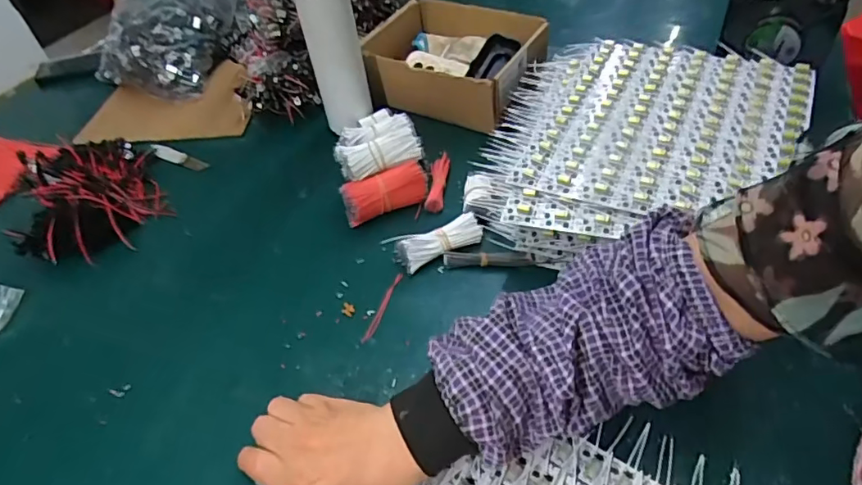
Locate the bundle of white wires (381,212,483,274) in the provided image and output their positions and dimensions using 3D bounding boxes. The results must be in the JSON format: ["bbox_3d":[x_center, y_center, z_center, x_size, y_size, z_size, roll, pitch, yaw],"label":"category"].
[{"bbox_3d":[0.006,-0.001,0.559,0.095,0.030,0.032,-22,46,-14],"label":"bundle of white wires"}]

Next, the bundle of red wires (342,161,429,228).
[{"bbox_3d":[-0.051,-0.056,0.609,0.095,0.047,0.028,-16,44,-8],"label":"bundle of red wires"}]

